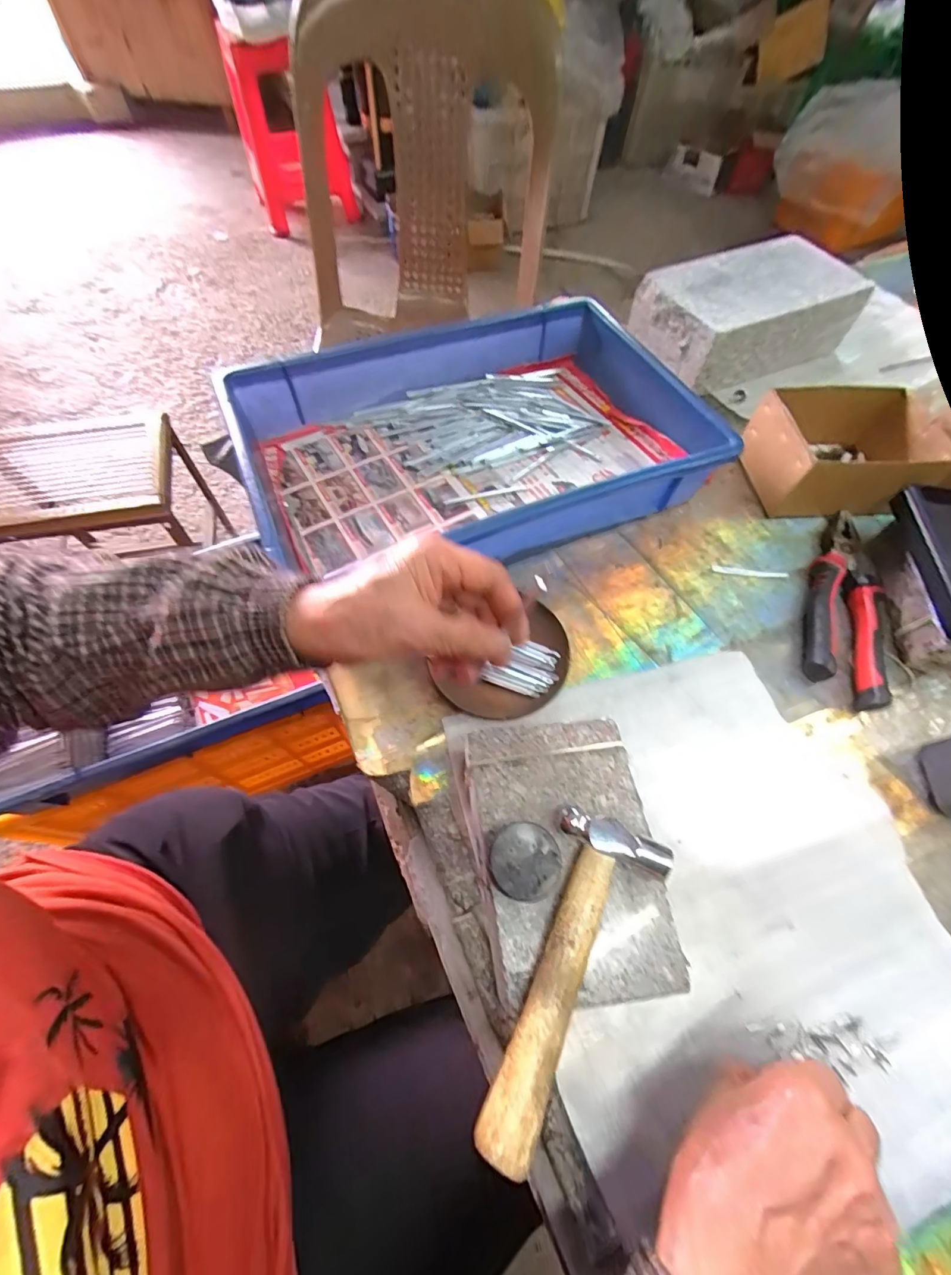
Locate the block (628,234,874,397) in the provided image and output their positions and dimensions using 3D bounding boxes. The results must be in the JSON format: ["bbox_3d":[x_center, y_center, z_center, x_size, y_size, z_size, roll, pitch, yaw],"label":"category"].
[{"bbox_3d":[0.334,-0.407,0.573,0.242,0.080,0.143,-21,65,-13],"label":"block"}]

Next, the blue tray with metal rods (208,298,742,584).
[{"bbox_3d":[0.001,-0.196,0.458,0.429,0.072,0.279,-20,64,-12],"label":"blue tray with metal rods"}]

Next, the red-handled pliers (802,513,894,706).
[{"bbox_3d":[0.335,-0.035,0.412,0.057,0.022,0.208,21,63,9],"label":"red-handled pliers"}]

